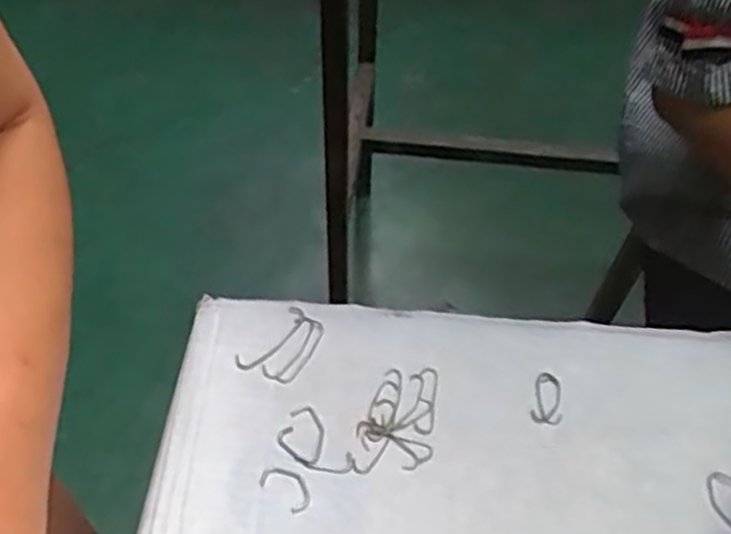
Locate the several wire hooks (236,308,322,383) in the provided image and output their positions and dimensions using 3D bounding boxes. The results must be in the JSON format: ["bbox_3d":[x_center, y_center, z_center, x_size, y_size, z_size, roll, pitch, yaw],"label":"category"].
[{"bbox_3d":[-0.052,0.050,0.500,0.036,0.006,0.053,29,57,21],"label":"several wire hooks"}]

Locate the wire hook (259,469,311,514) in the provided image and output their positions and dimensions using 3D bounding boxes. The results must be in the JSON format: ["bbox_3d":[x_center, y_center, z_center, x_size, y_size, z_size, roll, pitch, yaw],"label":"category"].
[{"bbox_3d":[-0.044,0.124,0.445,0.031,0.004,0.019,32,58,23],"label":"wire hook"}]

